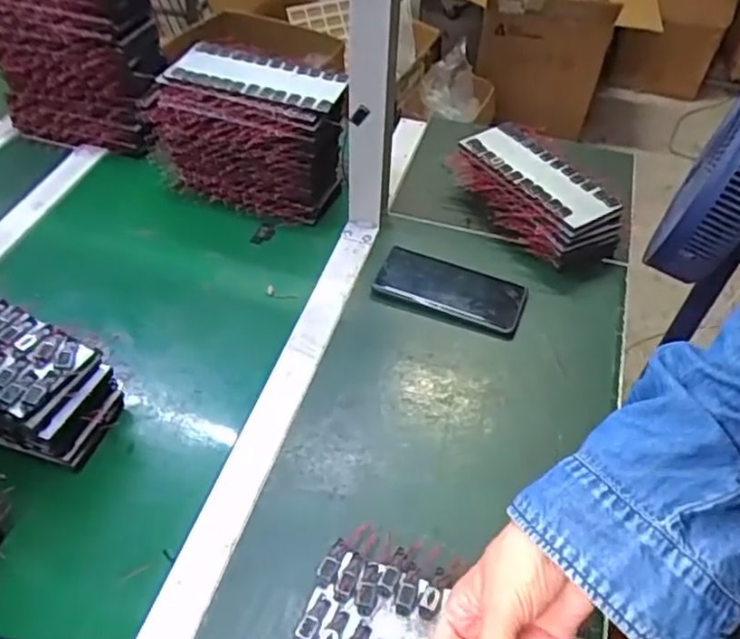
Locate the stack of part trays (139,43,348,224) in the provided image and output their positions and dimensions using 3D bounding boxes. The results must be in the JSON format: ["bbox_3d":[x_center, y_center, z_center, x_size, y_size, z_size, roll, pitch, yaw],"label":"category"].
[{"bbox_3d":[-0.141,-0.227,0.815,0.229,0.154,0.117,19,50,13],"label":"stack of part trays"}]

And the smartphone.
[{"bbox_3d":[0.091,-0.035,0.742,0.162,0.011,0.074,17,50,11],"label":"smartphone"}]

